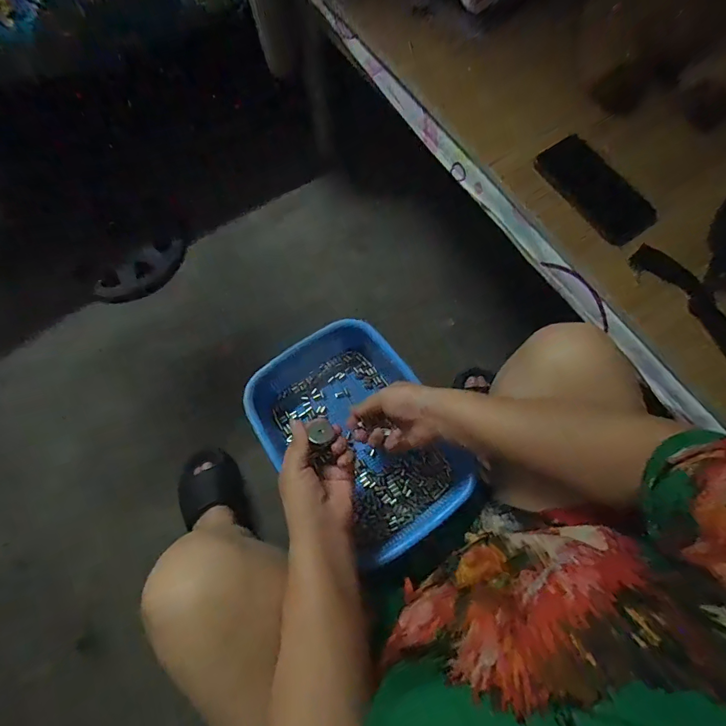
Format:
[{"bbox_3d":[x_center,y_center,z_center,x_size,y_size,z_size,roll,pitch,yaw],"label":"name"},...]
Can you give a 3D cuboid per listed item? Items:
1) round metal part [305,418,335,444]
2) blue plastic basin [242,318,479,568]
[{"bbox_3d":[-0.046,0.072,0.443,0.028,0.004,0.028,7,50,-8],"label":"round metal part"},{"bbox_3d":[-0.013,0.097,0.555,0.205,0.073,0.289,-32,72,-11],"label":"blue plastic basin"}]

